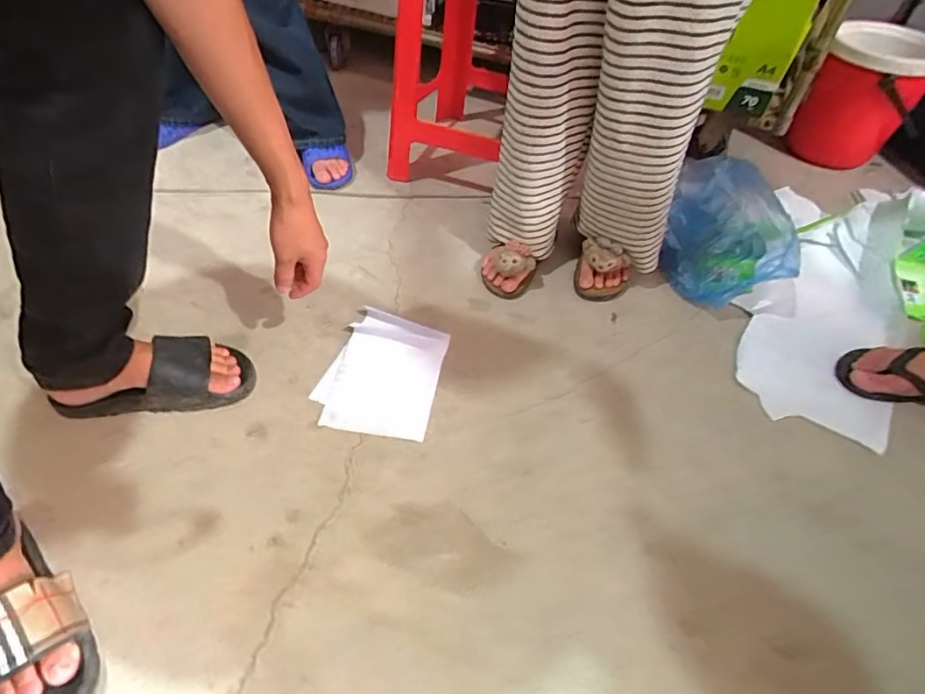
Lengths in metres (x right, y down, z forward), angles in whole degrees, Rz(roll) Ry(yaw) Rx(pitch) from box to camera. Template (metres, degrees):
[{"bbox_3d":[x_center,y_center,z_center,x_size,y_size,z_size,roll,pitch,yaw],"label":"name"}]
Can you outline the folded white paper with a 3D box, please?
[{"bbox_3d":[-0.117,0.035,0.776,0.162,0.019,0.207,9,50,5],"label":"folded white paper"}]

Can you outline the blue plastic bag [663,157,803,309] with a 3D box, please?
[{"bbox_3d":[0.454,-0.196,0.915,0.172,0.174,0.255,12,50,8],"label":"blue plastic bag"}]

